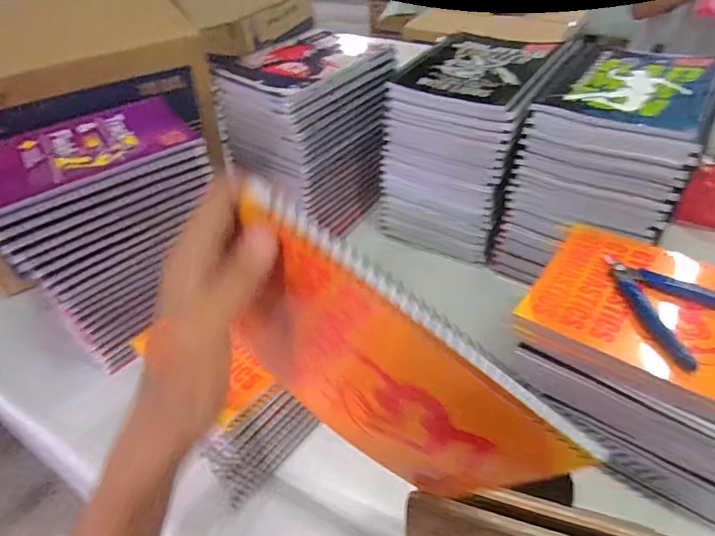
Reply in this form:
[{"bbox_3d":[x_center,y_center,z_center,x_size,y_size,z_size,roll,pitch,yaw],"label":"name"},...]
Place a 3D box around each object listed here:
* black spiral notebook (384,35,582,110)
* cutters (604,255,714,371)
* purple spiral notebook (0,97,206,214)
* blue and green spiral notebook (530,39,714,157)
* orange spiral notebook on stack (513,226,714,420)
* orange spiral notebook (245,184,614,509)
[{"bbox_3d":[0.152,-0.246,0.581,0.160,0.010,0.184,24,50,28],"label":"black spiral notebook"},{"bbox_3d":[0.261,0.024,0.408,0.092,0.011,0.117,-22,45,-17],"label":"cutters"},{"bbox_3d":[-0.274,-0.120,0.485,0.199,0.014,0.148,-27,47,-22],"label":"purple spiral notebook"},{"bbox_3d":[0.300,-0.196,0.519,0.158,0.020,0.197,23,51,27],"label":"blue and green spiral notebook"},{"bbox_3d":[0.265,0.039,0.415,0.202,0.026,0.159,24,51,30],"label":"orange spiral notebook on stack"},{"bbox_3d":[0.011,0.055,0.269,0.202,0.134,0.020,40,49,-4],"label":"orange spiral notebook"}]

